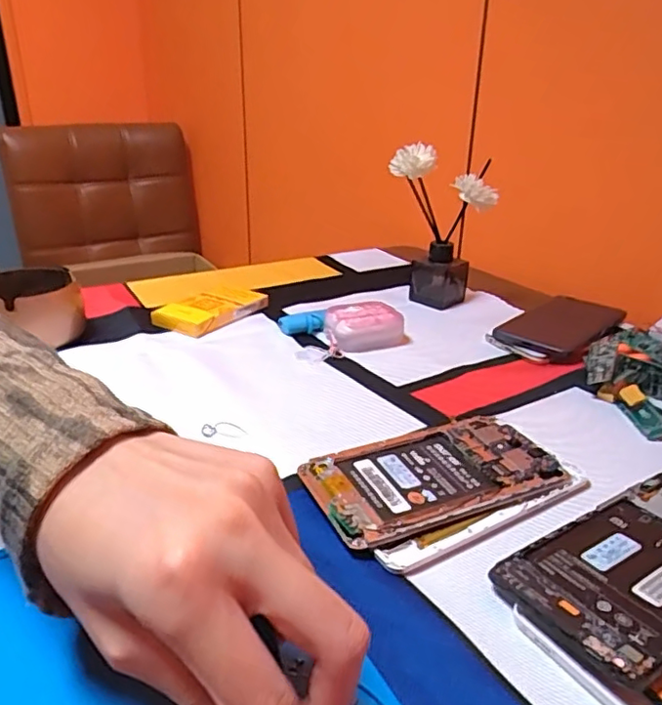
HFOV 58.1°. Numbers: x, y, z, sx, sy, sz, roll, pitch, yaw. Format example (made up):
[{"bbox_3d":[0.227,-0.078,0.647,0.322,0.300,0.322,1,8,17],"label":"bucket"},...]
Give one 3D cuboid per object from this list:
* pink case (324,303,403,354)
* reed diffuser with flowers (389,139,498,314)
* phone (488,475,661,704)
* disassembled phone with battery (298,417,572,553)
[{"bbox_3d":[0.028,-0.022,0.524,0.063,0.030,0.039,-9,26,-20],"label":"pink case"},{"bbox_3d":[0.109,-0.128,0.606,0.097,0.155,0.070,2,25,5],"label":"reed diffuser with flowers"},{"bbox_3d":[0.151,0.097,0.278,0.146,0.014,0.072,-15,29,-30],"label":"phone"},{"bbox_3d":[0.057,0.070,0.337,0.139,0.015,0.071,-12,27,-24],"label":"disassembled phone with battery"}]

